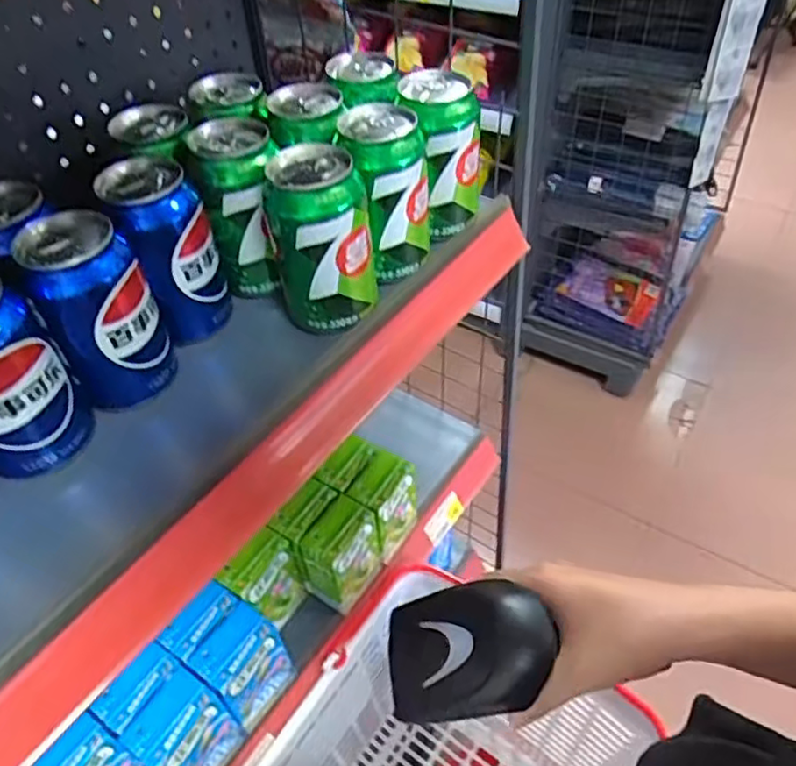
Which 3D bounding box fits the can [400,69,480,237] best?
[{"bbox_3d":[0.030,-0.171,0.498,0.055,0.108,0.060,-22,48,-16],"label":"can"}]

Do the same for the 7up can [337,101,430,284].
[{"bbox_3d":[-0.006,-0.131,0.462,0.056,0.103,0.058,-2,46,2],"label":"7up can"}]

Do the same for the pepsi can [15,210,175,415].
[{"bbox_3d":[-0.174,-0.040,0.394,0.060,0.109,0.056,-18,47,-13],"label":"pepsi can"}]

